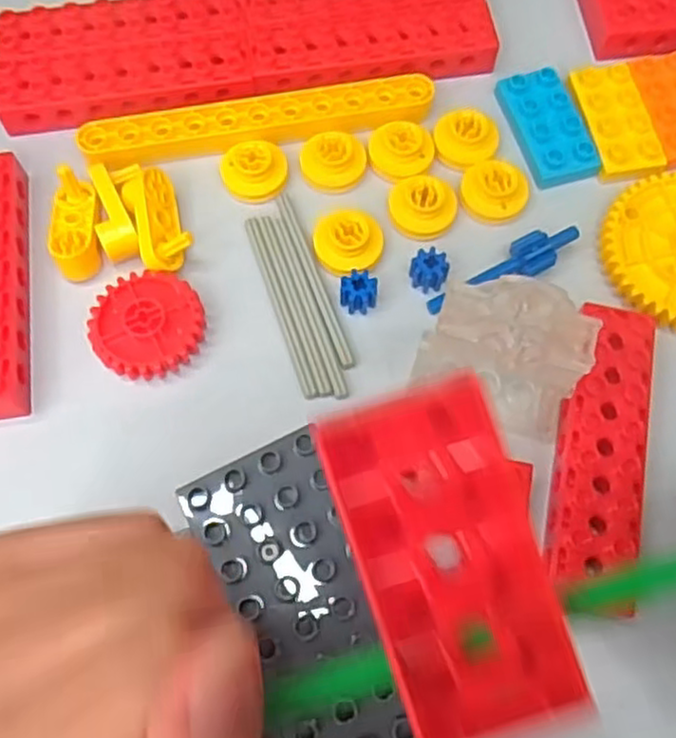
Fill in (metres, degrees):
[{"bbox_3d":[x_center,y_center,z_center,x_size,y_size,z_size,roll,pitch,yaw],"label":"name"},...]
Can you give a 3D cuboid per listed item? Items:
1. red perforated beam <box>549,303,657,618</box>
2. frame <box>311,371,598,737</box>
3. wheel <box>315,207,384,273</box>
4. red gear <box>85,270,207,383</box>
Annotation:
[{"bbox_3d":[0.106,0.033,0.289,0.032,0.015,0.123,13,69,4],"label":"red perforated beam"},{"bbox_3d":[0.020,0.037,0.137,0.033,0.019,0.064,-18,84,-13],"label":"frame"},{"bbox_3d":[0.005,-0.059,0.330,0.031,0.009,0.030,0,69,-1],"label":"wheel"},{"bbox_3d":[-0.084,-0.020,0.316,0.048,0.012,0.047,0,69,-1],"label":"red gear"}]

